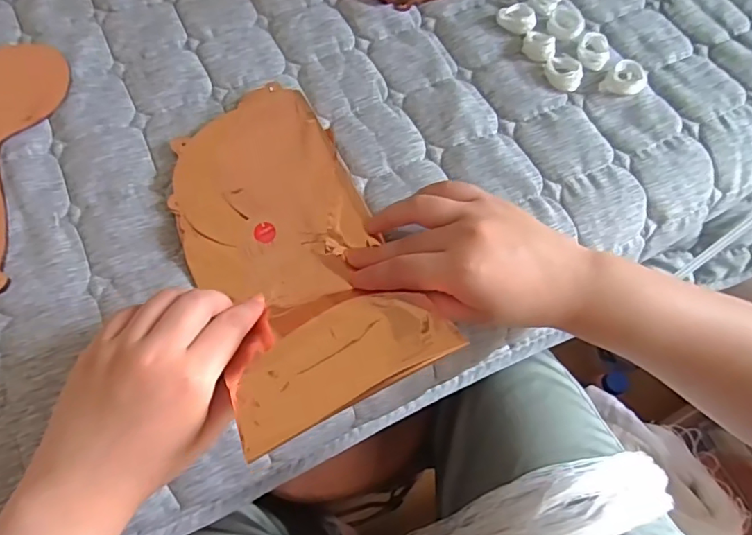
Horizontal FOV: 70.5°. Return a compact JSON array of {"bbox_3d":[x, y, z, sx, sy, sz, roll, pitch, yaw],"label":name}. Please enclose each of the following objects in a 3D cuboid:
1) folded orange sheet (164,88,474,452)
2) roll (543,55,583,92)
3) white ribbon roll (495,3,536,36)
[{"bbox_3d":[-0.059,-0.017,0.363,0.131,0.040,0.255,-20,63,-9],"label":"folded orange sheet"},{"bbox_3d":[0.154,-0.160,0.434,0.027,0.009,0.033,-27,69,-12],"label":"roll"},{"bbox_3d":[0.122,-0.213,0.457,0.028,0.012,0.030,0,66,0],"label":"white ribbon roll"}]

